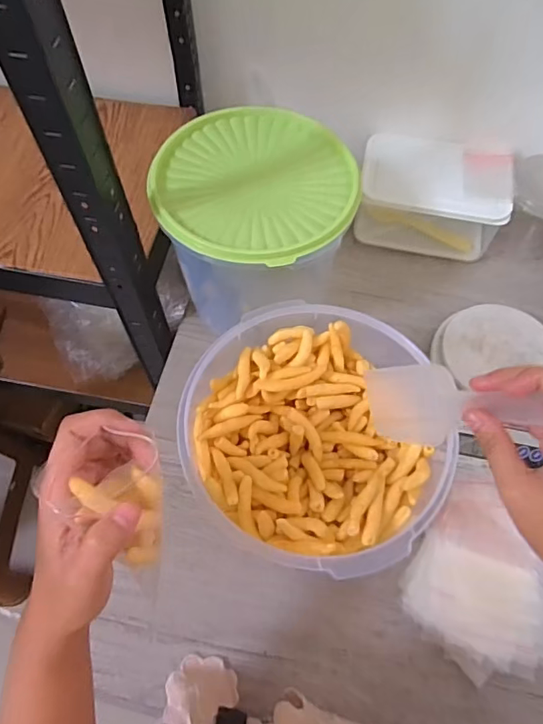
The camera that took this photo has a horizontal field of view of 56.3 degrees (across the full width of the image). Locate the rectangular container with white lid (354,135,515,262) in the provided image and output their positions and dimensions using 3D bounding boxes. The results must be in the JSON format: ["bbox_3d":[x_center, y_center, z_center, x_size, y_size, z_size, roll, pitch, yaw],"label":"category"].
[{"bbox_3d":[0.208,-0.216,0.671,0.182,0.095,0.109,12,62,5],"label":"rectangular container with white lid"}]

